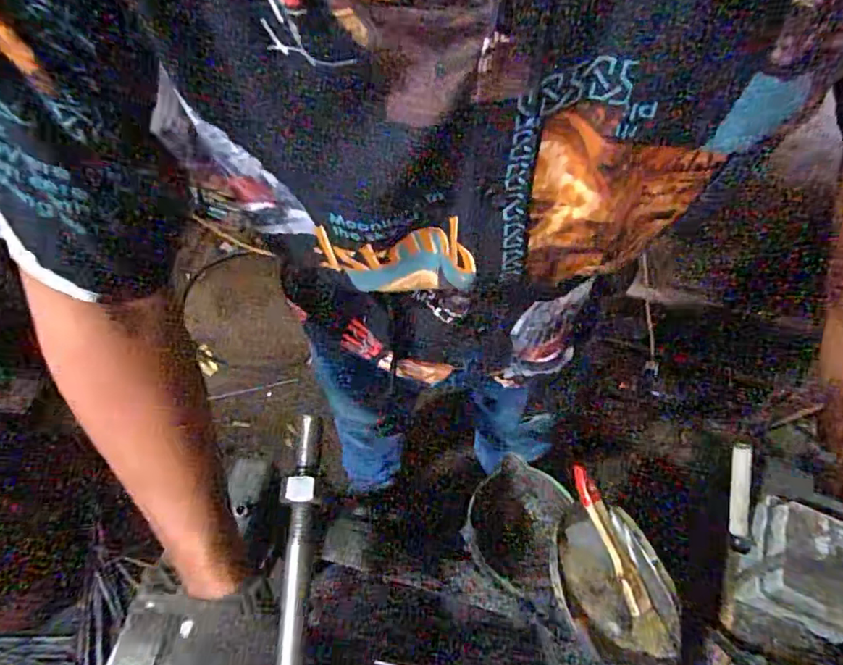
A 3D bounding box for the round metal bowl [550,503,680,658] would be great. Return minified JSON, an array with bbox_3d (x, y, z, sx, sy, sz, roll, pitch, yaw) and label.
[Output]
[{"bbox_3d":[0.178,0.242,0.543,0.103,0.053,0.139,-15,60,-9],"label":"round metal bowl"}]

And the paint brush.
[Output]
[{"bbox_3d":[0.192,0.220,0.557,0.027,0.015,0.178,-18,73,-11],"label":"paint brush"}]

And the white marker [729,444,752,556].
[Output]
[{"bbox_3d":[0.374,0.194,0.660,0.020,0.013,0.128,2,90,1],"label":"white marker"}]

